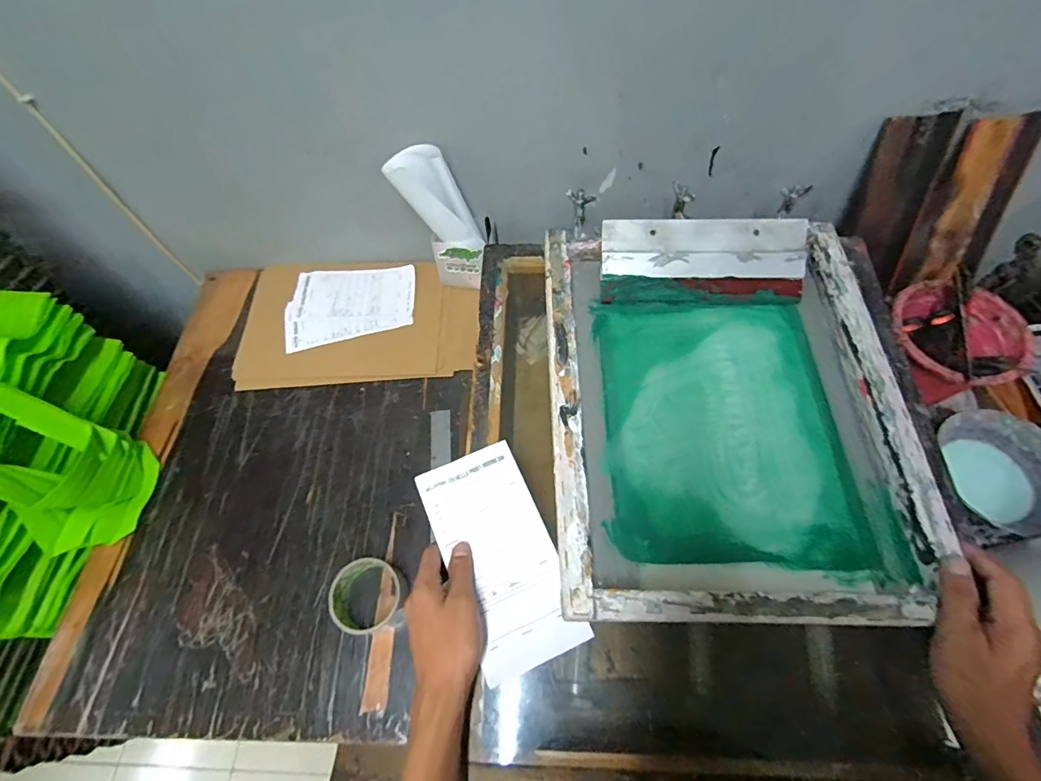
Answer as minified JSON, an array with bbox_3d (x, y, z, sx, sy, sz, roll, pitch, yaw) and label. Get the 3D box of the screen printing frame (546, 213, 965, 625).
[{"bbox_3d":[0.209,0.005,0.509,0.345,0.051,0.430,-1,66,3],"label":"screen printing frame"}]

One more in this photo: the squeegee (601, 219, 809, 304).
[{"bbox_3d":[0.225,-0.161,0.591,0.243,0.028,0.101,-2,99,4],"label":"squeegee"}]

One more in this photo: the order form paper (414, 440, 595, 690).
[{"bbox_3d":[-0.022,0.162,0.477,0.105,0.006,0.211,-24,66,-7],"label":"order form paper"}]

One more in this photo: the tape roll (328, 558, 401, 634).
[{"bbox_3d":[-0.190,0.254,0.595,0.082,0.050,0.081,-2,62,3],"label":"tape roll"}]

